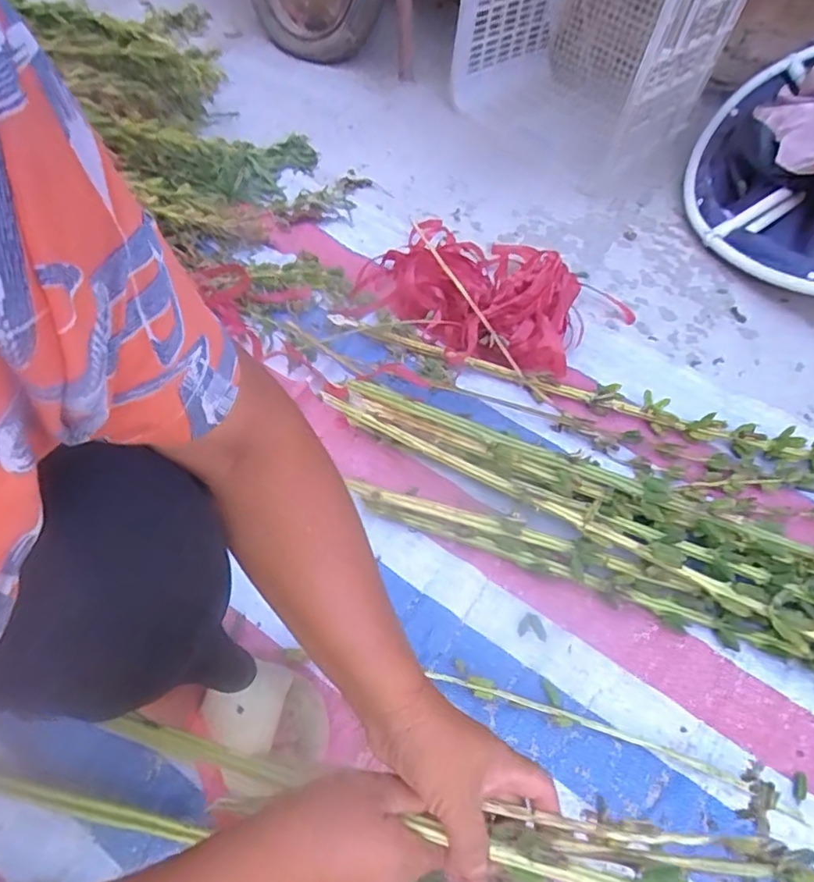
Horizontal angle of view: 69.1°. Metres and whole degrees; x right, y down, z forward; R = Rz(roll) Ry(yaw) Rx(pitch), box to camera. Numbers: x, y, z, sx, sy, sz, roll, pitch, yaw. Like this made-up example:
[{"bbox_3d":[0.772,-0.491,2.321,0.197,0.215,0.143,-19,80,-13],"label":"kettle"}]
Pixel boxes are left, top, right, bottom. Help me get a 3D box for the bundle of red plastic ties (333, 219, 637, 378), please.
[{"bbox_3d":[0.098,-0.240,0.878,0.337,0.108,0.257,18,55,7],"label":"bundle of red plastic ties"}]

